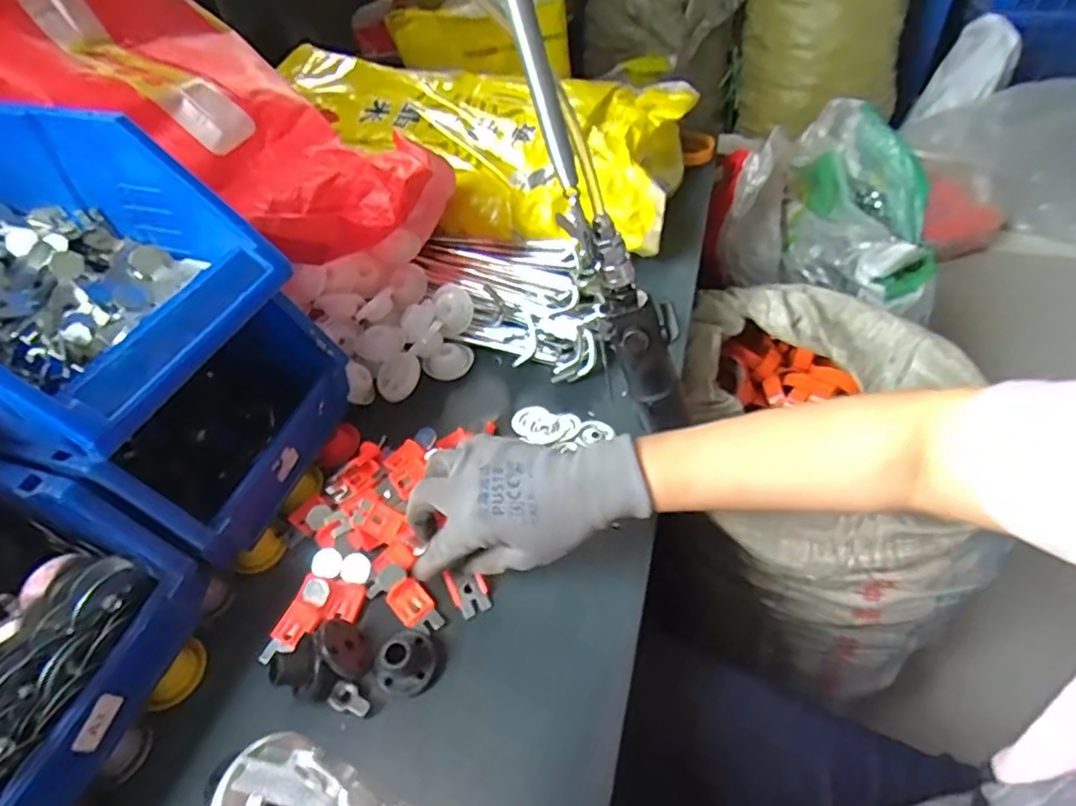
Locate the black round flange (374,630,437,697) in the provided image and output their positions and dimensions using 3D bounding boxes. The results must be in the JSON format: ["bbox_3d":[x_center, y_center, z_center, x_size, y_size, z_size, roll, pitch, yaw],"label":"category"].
[{"bbox_3d":[-0.088,0.170,0.422,0.036,0.024,0.040,25,54,26],"label":"black round flange"}]

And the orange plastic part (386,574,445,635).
[{"bbox_3d":[-0.089,0.147,0.457,0.025,0.008,0.046,-36,54,-26],"label":"orange plastic part"}]

